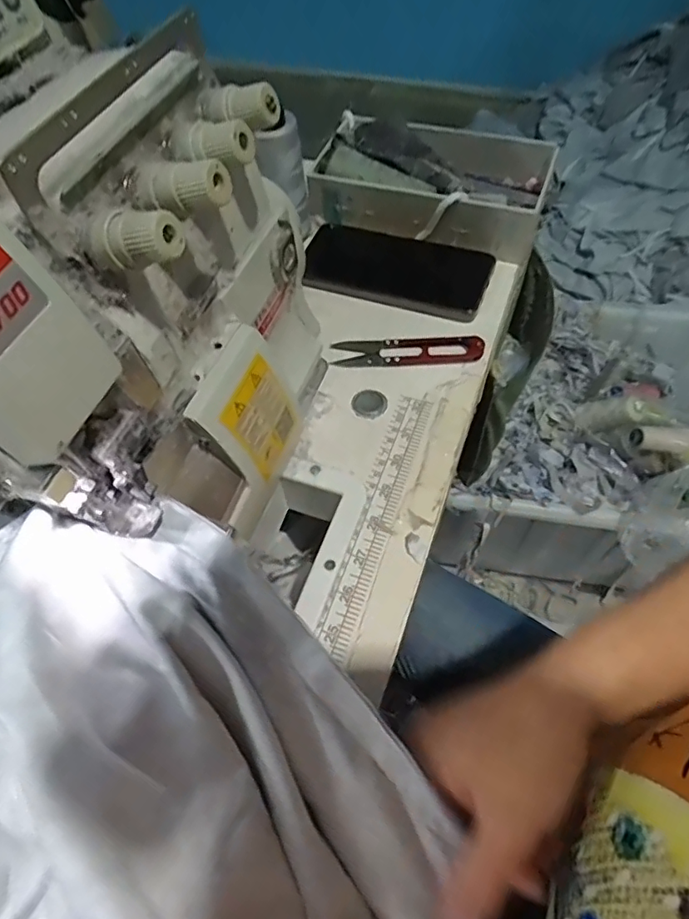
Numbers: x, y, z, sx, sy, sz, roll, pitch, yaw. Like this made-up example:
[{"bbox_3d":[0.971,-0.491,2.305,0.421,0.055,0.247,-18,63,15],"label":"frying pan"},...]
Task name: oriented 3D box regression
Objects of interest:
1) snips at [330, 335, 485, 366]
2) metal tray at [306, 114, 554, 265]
[{"bbox_3d":[0.050,-0.088,0.422,0.114,0.012,0.026,-2,59,2],"label":"snips"},{"bbox_3d":[0.085,-0.262,0.506,0.205,0.053,0.139,19,62,13],"label":"metal tray"}]

